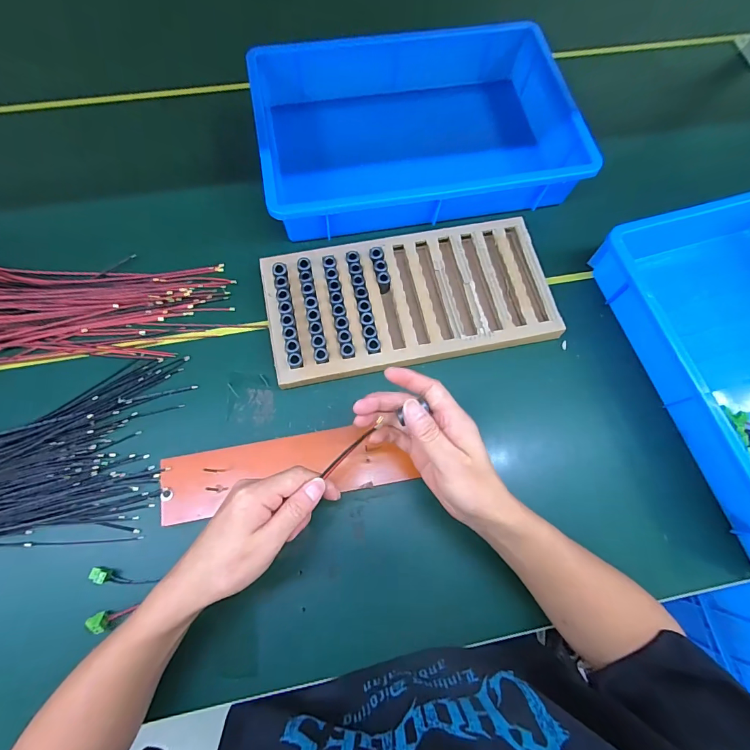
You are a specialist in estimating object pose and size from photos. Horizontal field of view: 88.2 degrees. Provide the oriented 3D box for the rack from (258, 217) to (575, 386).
[{"bbox_3d":[0.045,-0.099,0.502,0.356,0.031,0.175,-11,73,-5],"label":"rack"}]

